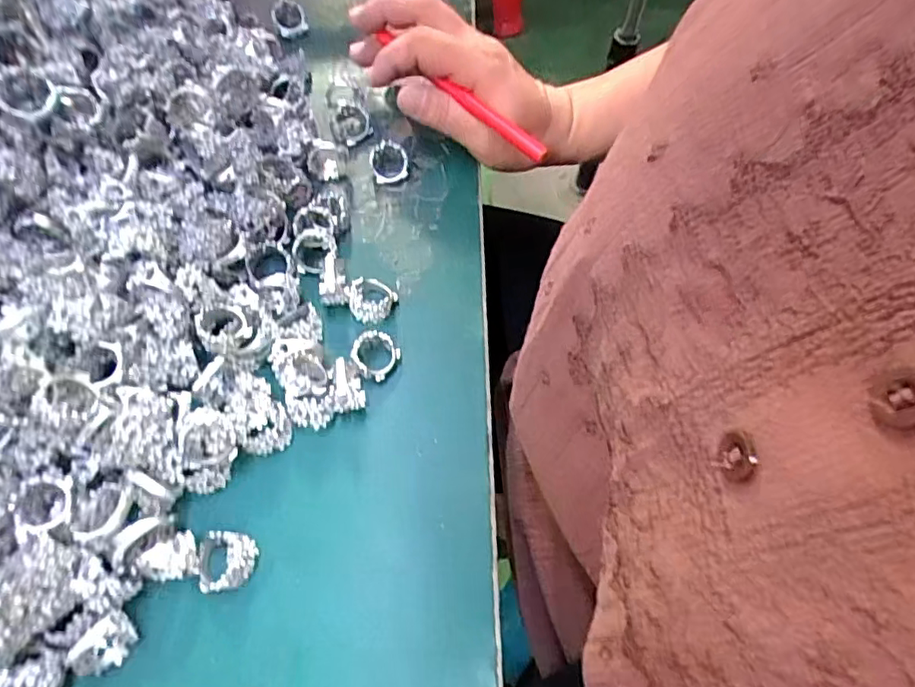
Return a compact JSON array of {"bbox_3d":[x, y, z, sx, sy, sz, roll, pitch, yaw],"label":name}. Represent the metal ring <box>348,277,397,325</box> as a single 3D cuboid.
[{"bbox_3d":[-0.043,-0.023,0.306,0.023,0.013,0.027,-6,61,-4],"label":"metal ring"}]

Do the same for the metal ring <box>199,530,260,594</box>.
[{"bbox_3d":[-0.094,0.088,0.245,0.022,0.013,0.022,0,61,-1],"label":"metal ring"}]

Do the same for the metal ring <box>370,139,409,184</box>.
[{"bbox_3d":[-0.039,-0.104,0.347,0.023,0.015,0.023,-13,99,-7],"label":"metal ring"}]

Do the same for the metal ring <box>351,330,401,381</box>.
[{"bbox_3d":[-0.040,0.005,0.290,0.022,0.006,0.022,4,80,-22],"label":"metal ring"}]

